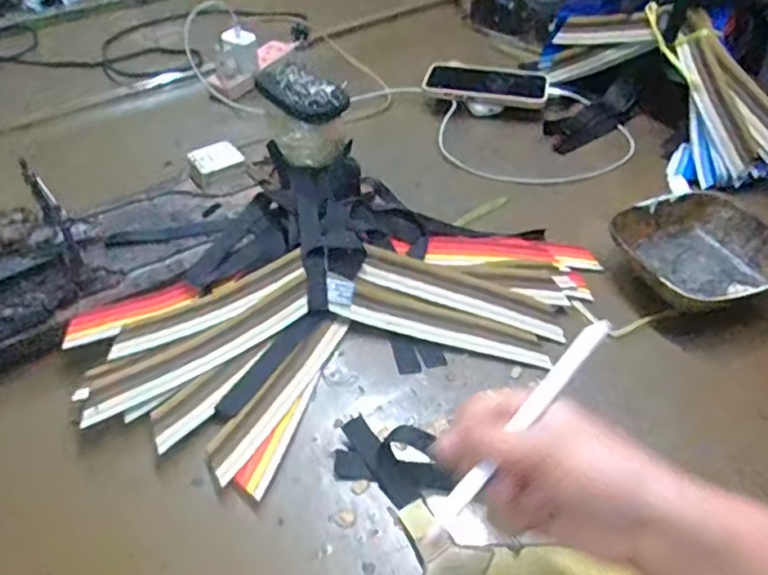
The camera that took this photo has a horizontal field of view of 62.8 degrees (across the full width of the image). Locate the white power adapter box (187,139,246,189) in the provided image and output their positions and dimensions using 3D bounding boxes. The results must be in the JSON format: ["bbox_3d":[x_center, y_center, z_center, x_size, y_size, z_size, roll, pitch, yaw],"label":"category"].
[{"bbox_3d":[-0.171,-0.126,0.642,0.051,0.020,0.048,-28,48,-24],"label":"white power adapter box"}]

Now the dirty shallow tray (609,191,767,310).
[{"bbox_3d":[0.265,-0.027,0.537,0.127,0.040,0.122,-13,44,-11],"label":"dirty shallow tray"}]

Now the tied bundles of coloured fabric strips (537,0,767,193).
[{"bbox_3d":[0.321,-0.252,0.718,0.147,0.120,0.342,-12,44,-9],"label":"tied bundles of coloured fabric strips"}]

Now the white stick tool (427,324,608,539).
[{"bbox_3d":[0.069,0.061,0.304,0.011,0.010,0.146,31,60,31],"label":"white stick tool"}]

